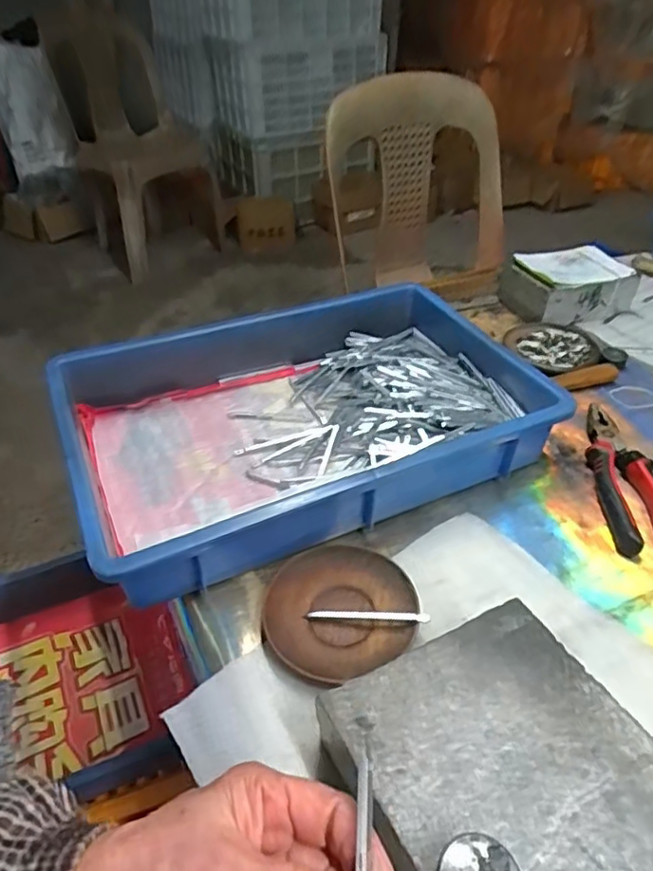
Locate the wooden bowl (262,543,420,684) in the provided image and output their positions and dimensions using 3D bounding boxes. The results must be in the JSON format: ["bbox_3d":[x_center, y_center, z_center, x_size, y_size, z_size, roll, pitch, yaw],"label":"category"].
[{"bbox_3d":[0.012,0.130,0.464,0.118,0.015,0.106,-14,42,-16],"label":"wooden bowl"}]

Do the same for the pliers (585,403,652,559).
[{"bbox_3d":[0.283,0.038,0.571,0.058,0.022,0.206,4,40,5],"label":"pliers"}]

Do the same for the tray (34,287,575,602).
[{"bbox_3d":[-0.017,-0.020,0.586,0.426,0.074,0.281,-15,42,-18],"label":"tray"}]

